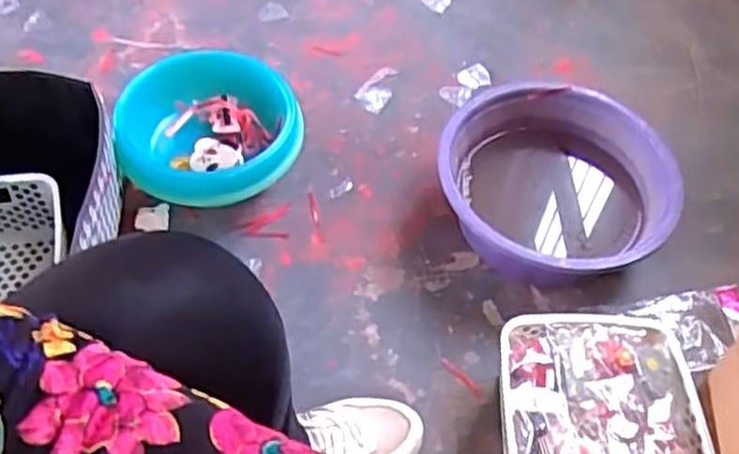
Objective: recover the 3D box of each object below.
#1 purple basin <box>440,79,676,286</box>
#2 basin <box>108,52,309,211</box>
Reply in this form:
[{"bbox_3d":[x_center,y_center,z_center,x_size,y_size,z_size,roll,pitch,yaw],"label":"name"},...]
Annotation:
[{"bbox_3d":[0.233,-0.048,0.929,0.282,0.121,0.261,1,54,-2],"label":"purple basin"},{"bbox_3d":[-0.211,-0.115,0.962,0.229,0.104,0.225,-4,55,-6],"label":"basin"}]

